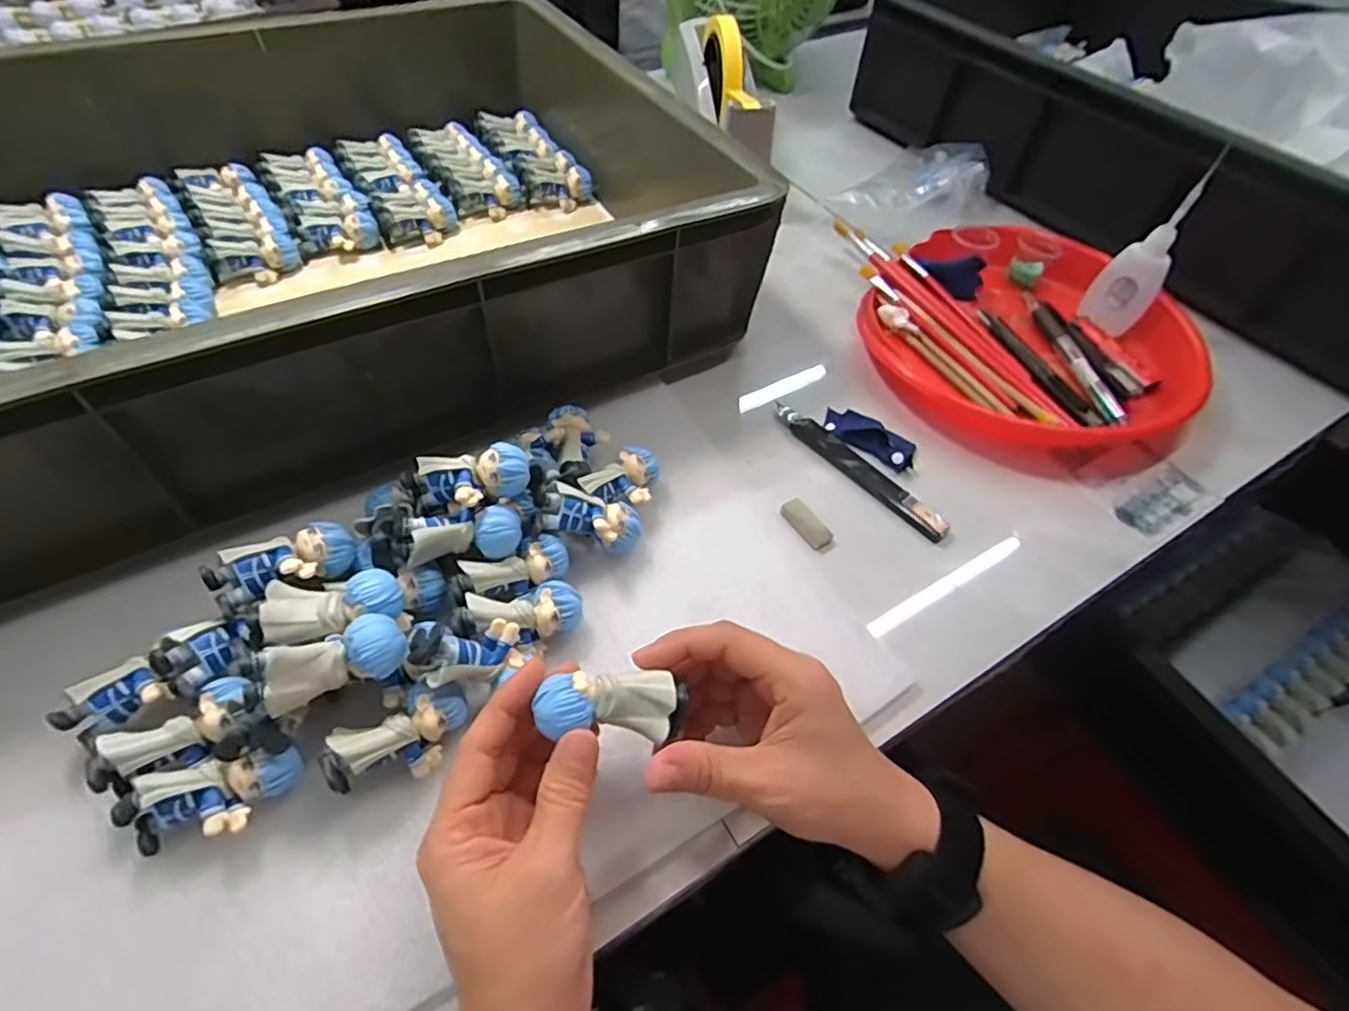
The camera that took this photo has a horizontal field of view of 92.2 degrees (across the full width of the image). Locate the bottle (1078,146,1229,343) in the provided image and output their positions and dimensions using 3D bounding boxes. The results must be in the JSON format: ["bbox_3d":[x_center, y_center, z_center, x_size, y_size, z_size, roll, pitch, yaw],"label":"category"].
[{"bbox_3d":[0.363,-0.193,0.496,0.045,0.112,0.055,36,59,21],"label":"bottle"}]

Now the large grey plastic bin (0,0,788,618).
[{"bbox_3d":[-0.276,-0.220,0.465,0.627,0.119,0.478,-22,58,-20],"label":"large grey plastic bin"}]

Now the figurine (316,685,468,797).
[{"bbox_3d":[-0.122,0.107,0.293,0.059,0.034,0.028,-22,58,-20],"label":"figurine"}]

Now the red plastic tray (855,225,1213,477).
[{"bbox_3d":[0.272,-0.131,0.498,0.237,0.032,0.240,-25,59,-21],"label":"red plastic tray"}]

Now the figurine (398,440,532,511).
[{"bbox_3d":[-0.108,-0.010,0.338,0.063,0.028,0.030,-6,54,-9],"label":"figurine"}]

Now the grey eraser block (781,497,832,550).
[{"bbox_3d":[0.081,0.010,0.400,0.016,0.004,0.036,-27,60,-22],"label":"grey eraser block"}]

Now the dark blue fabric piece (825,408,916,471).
[{"bbox_3d":[0.133,-0.049,0.439,0.066,0.009,0.025,30,57,17],"label":"dark blue fabric piece"}]

